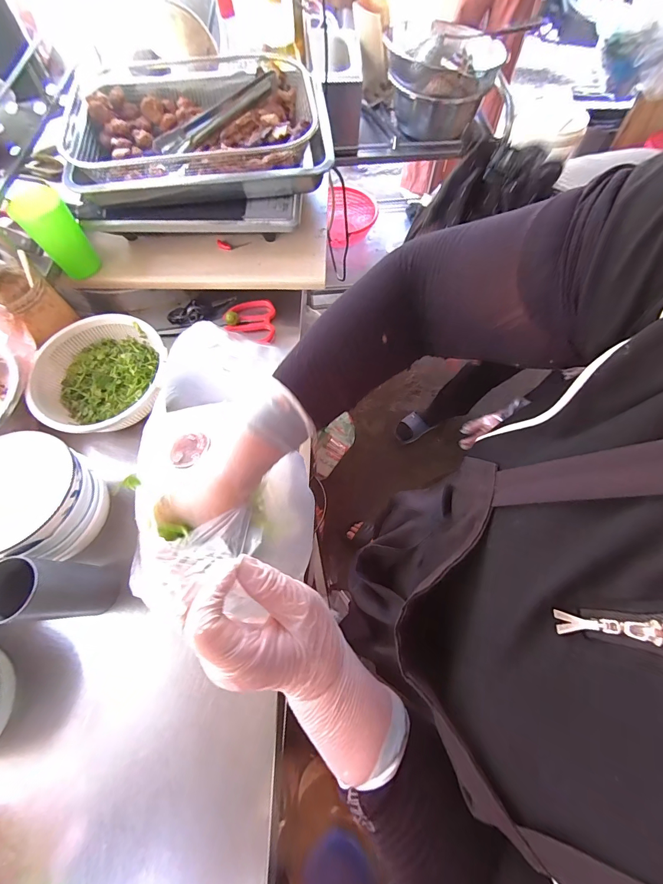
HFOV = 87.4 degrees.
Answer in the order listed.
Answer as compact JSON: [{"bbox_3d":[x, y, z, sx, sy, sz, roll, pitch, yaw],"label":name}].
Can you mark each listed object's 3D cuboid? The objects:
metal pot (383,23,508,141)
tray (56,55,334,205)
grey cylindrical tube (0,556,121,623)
[{"bbox_3d":[0.287,-0.947,0.928,0.283,0.167,0.257,14,68,6],"label":"metal pot"},{"bbox_3d":[-0.222,-0.500,0.558,0.401,0.059,0.300,-9,68,-3],"label":"tray"},{"bbox_3d":[-0.307,0.167,0.395,0.056,0.145,0.058,1,68,1],"label":"grey cylindrical tube"}]

